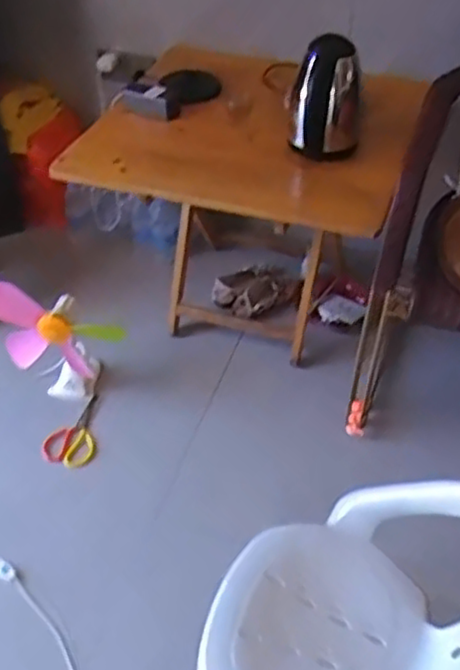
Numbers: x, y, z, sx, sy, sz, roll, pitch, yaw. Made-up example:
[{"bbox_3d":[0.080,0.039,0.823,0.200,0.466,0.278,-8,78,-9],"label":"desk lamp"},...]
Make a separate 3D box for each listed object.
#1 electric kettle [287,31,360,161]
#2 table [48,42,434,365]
[{"bbox_3d":[0.195,-0.474,1.418,0.146,0.212,0.124,5,45,3],"label":"electric kettle"},{"bbox_3d":[0.043,-0.287,1.689,0.686,0.510,0.538,16,47,13],"label":"table"}]

